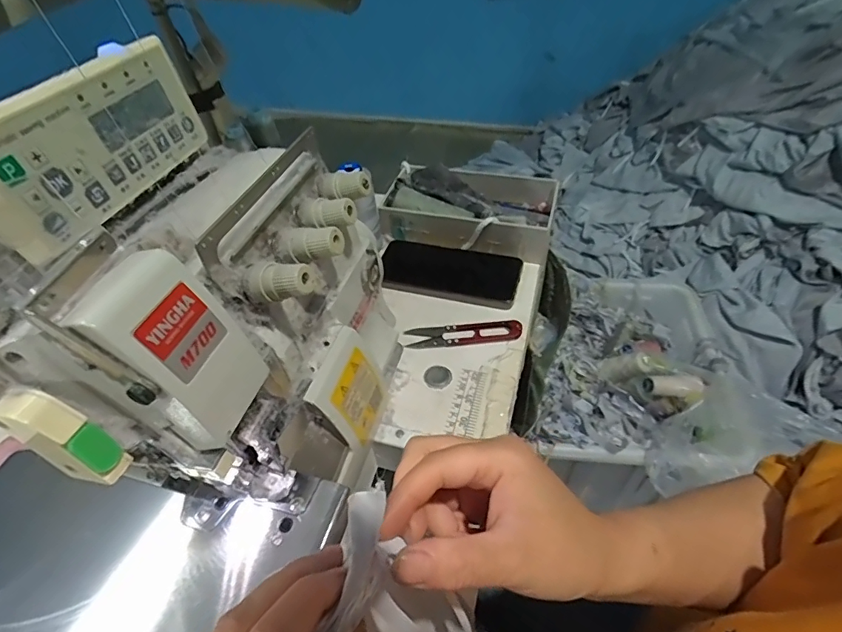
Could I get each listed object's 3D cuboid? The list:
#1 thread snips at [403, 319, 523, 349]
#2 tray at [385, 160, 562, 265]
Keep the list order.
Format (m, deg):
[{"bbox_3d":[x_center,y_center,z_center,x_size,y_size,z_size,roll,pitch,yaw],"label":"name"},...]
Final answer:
[{"bbox_3d":[0.044,0.018,0.471,0.115,0.007,0.026,-4,47,0],"label":"thread snips"},{"bbox_3d":[0.063,-0.140,0.586,0.205,0.043,0.132,12,49,14],"label":"tray"}]

